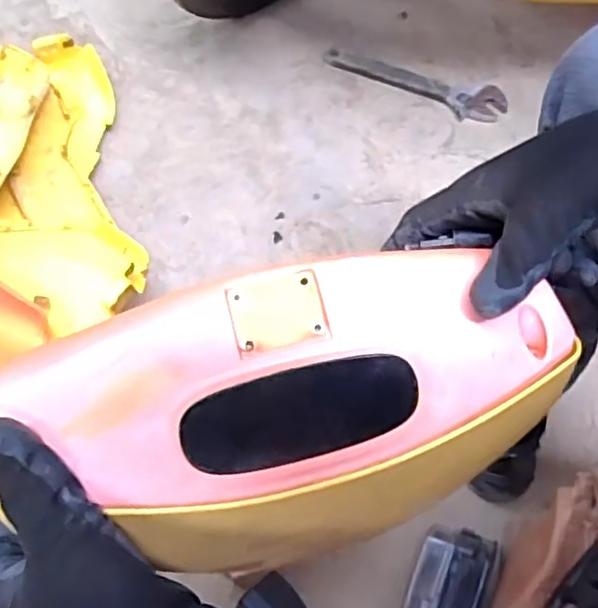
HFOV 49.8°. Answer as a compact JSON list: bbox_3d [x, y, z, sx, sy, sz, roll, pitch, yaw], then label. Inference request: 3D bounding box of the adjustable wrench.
[{"bbox_3d":[0.184,-0.359,1.039,0.298,0.020,0.074,24,68,11],"label":"adjustable wrench"}]

